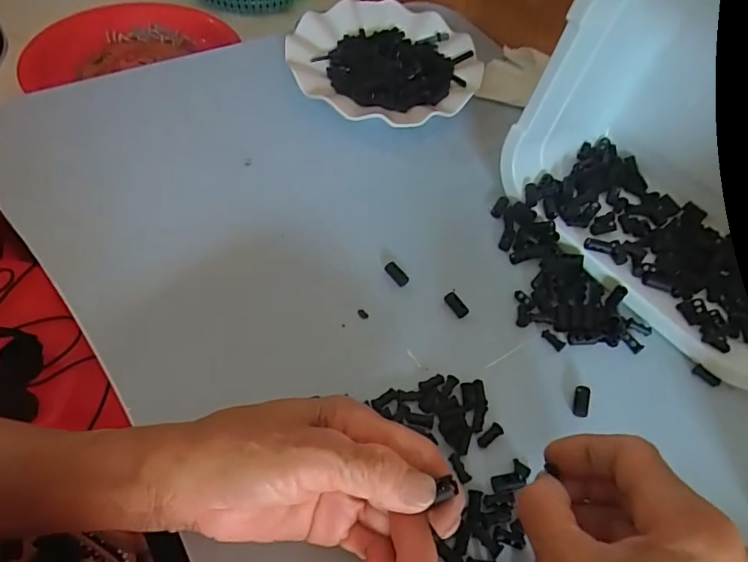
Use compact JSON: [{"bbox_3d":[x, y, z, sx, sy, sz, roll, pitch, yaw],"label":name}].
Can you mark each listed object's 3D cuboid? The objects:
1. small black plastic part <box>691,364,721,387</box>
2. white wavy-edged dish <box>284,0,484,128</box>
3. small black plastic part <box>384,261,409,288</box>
[{"bbox_3d":[0.219,0.063,0.325,0.005,0.006,0.017,-32,63,-24],"label":"small black plastic part"},{"bbox_3d":[0.006,-0.205,0.462,0.161,0.030,0.179,-27,61,-22],"label":"white wavy-edged dish"},{"bbox_3d":[0.016,-0.005,0.350,0.008,0.008,0.018,-33,63,-24],"label":"small black plastic part"}]

